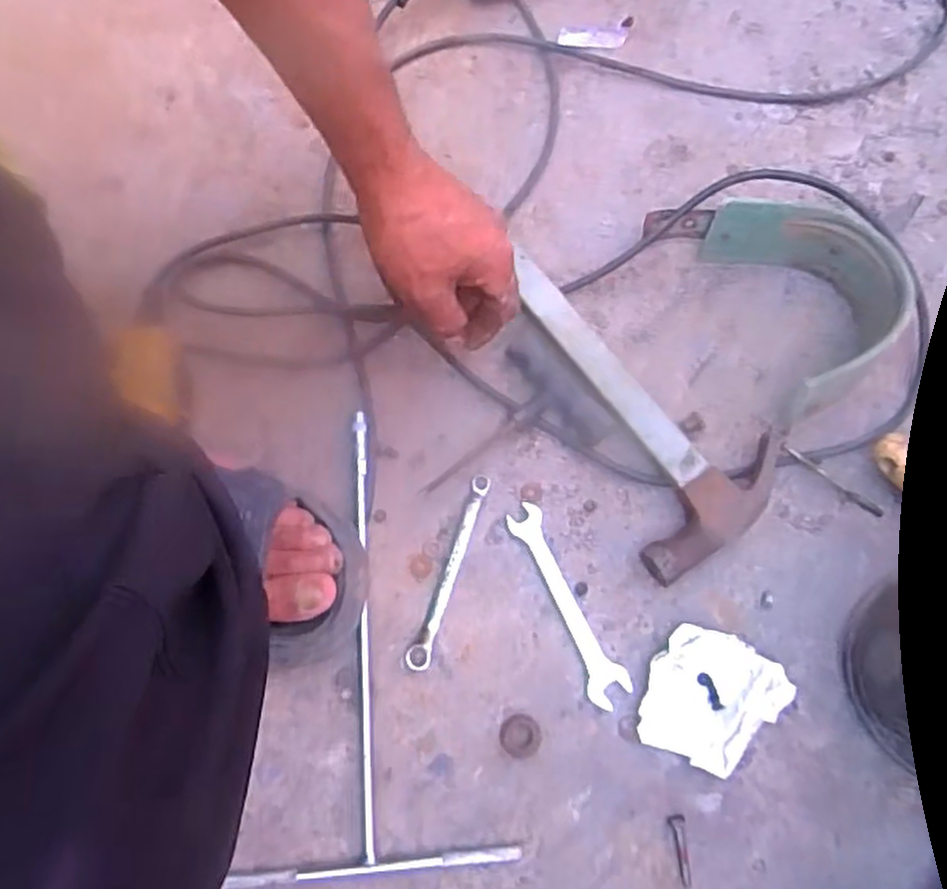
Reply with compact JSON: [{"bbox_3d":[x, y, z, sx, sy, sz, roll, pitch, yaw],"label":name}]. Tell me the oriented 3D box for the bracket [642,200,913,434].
[{"bbox_3d":[0.221,-0.121,0.559,0.130,0.069,0.186,-34,75,-12],"label":"bracket"}]

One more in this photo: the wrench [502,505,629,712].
[{"bbox_3d":[0.061,0.106,0.512,0.027,0.007,0.139,-25,74,-9],"label":"wrench"}]

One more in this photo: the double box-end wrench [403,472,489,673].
[{"bbox_3d":[-0.016,0.084,0.519,0.015,0.010,0.137,18,72,5],"label":"double box-end wrench"}]

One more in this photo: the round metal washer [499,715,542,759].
[{"bbox_3d":[0.030,0.187,0.490,0.026,0.004,0.026,0,71,-1],"label":"round metal washer"}]

